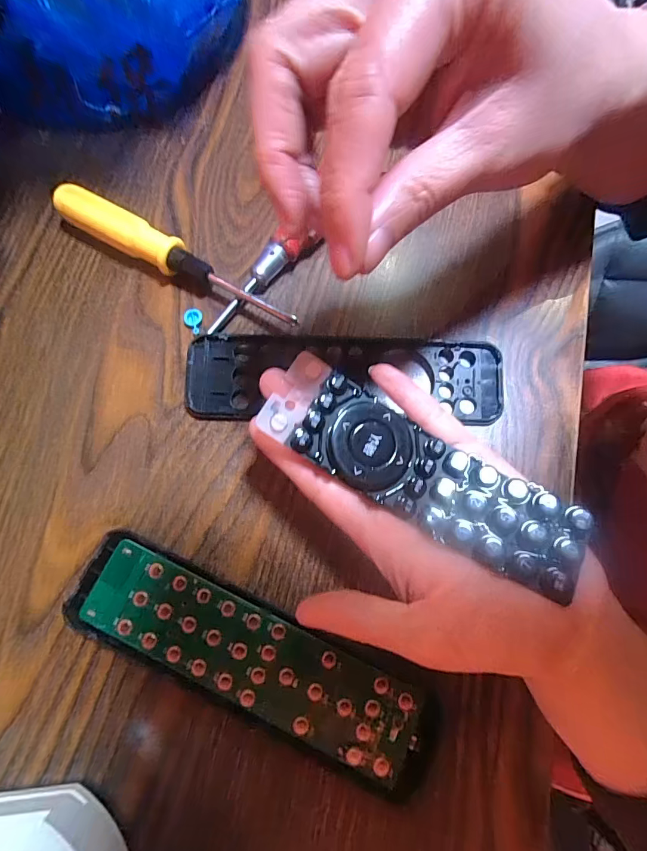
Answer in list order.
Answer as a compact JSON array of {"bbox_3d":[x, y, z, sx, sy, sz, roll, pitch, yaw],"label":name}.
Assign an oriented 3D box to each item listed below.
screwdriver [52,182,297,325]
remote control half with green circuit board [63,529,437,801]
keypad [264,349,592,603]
[{"bbox_3d":[-0.084,-0.093,0.228,0.150,0.019,0.021,29,77,7],"label":"screwdriver"},{"bbox_3d":[-0.031,0.100,0.179,0.162,0.017,0.045,23,76,5],"label":"remote control half with green circuit board"},{"bbox_3d":[0.039,0.018,0.160,0.128,0.013,0.036,30,77,3],"label":"keypad"}]

